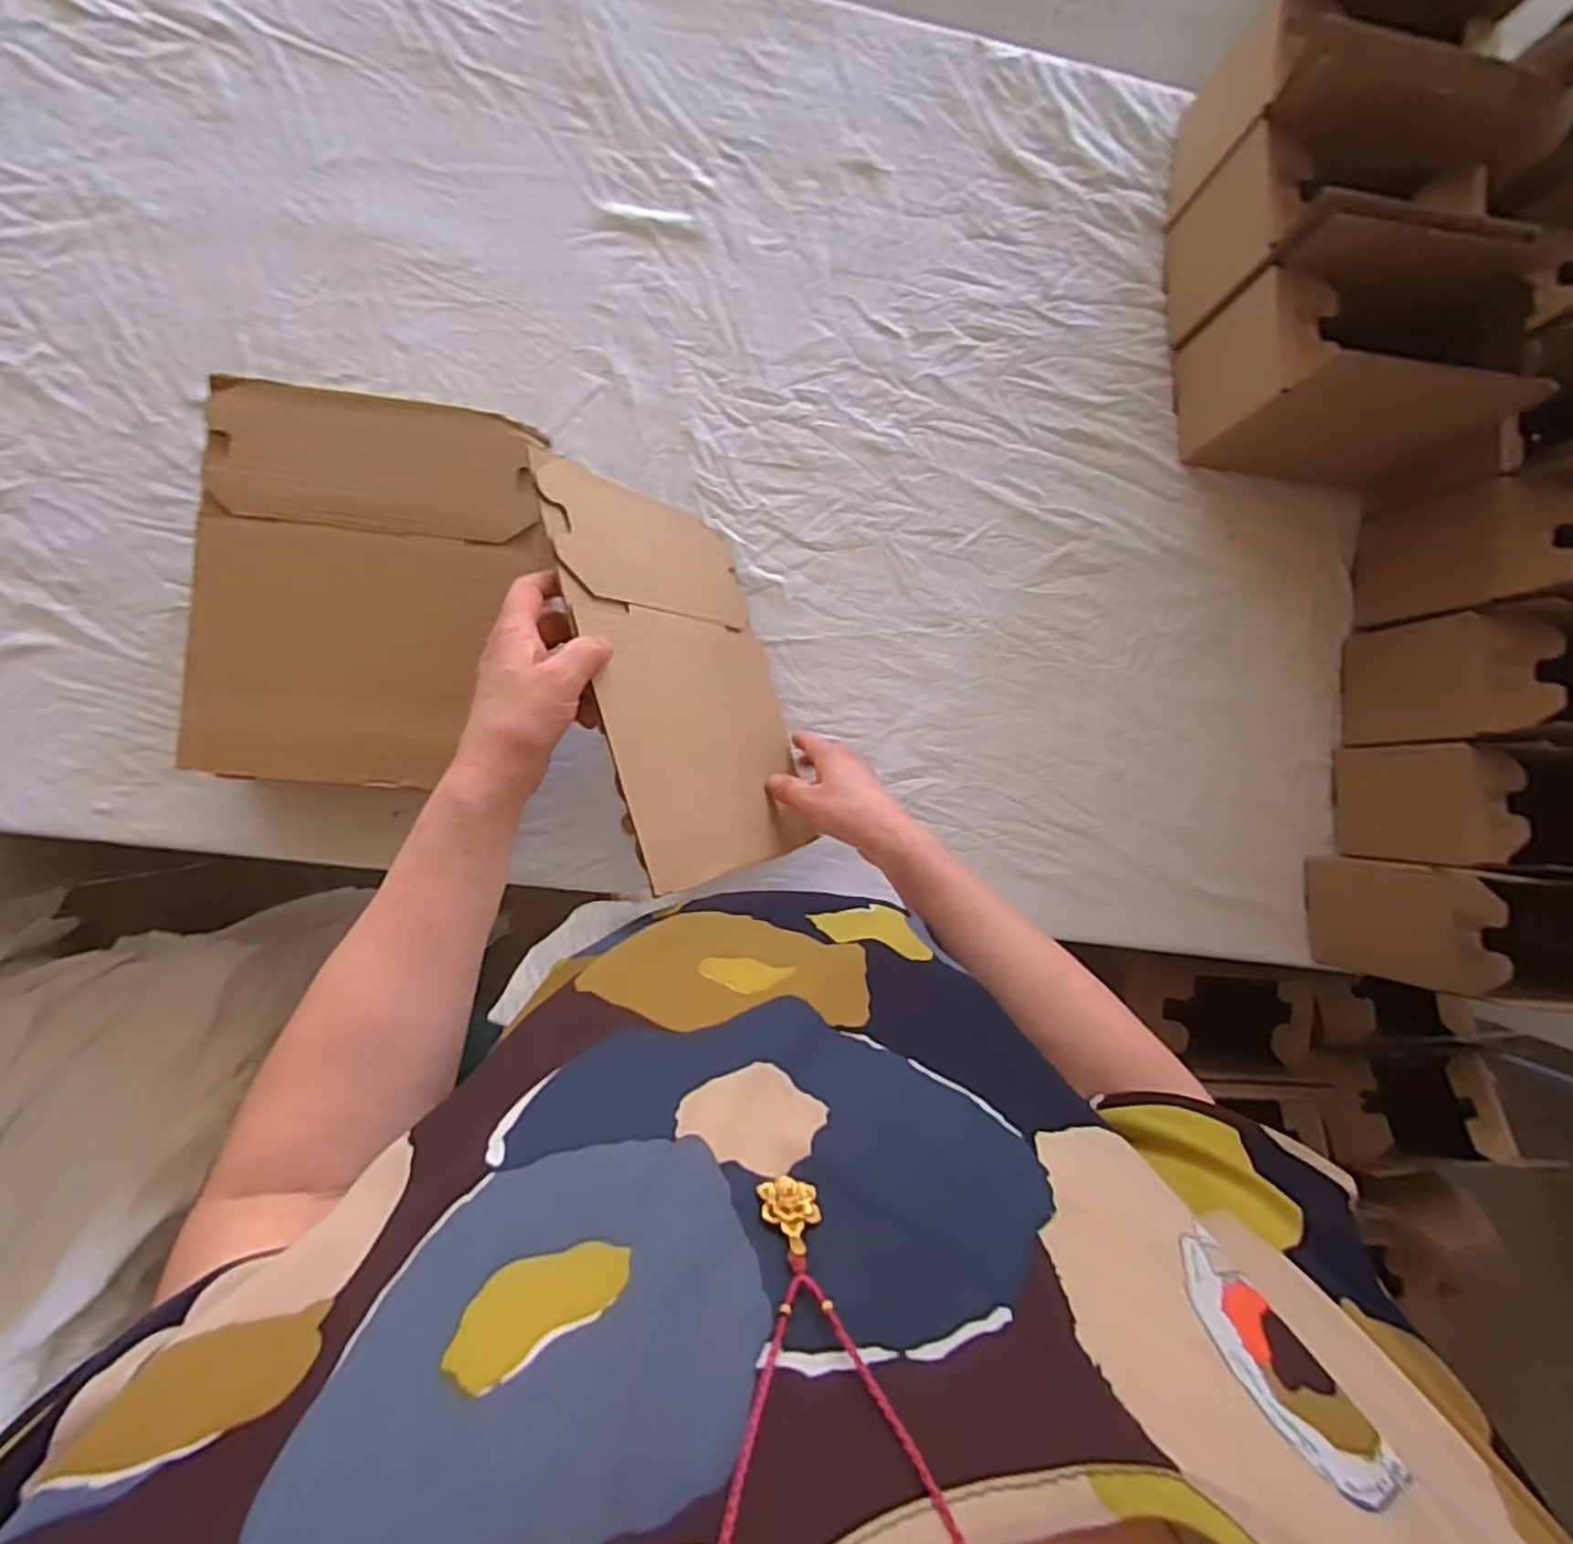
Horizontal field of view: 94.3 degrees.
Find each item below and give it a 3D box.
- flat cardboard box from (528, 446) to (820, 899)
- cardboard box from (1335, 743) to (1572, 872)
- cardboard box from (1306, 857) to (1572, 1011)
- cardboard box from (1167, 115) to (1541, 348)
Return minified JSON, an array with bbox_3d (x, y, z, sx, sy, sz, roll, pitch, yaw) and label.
[{"bbox_3d":[-0.063,-0.068,0.542,0.012,0.236,0.278,-19,85,26],"label":"flat cardboard box"},{"bbox_3d":[0.650,0.034,0.680,0.176,0.151,0.106,3,89,-7],"label":"cardboard box"},{"bbox_3d":[0.622,0.141,0.658,0.204,0.194,0.112,5,89,-7],"label":"cardboard box"},{"bbox_3d":[0.491,-0.477,0.634,0.221,0.181,0.139,-3,90,-7],"label":"cardboard box"}]

